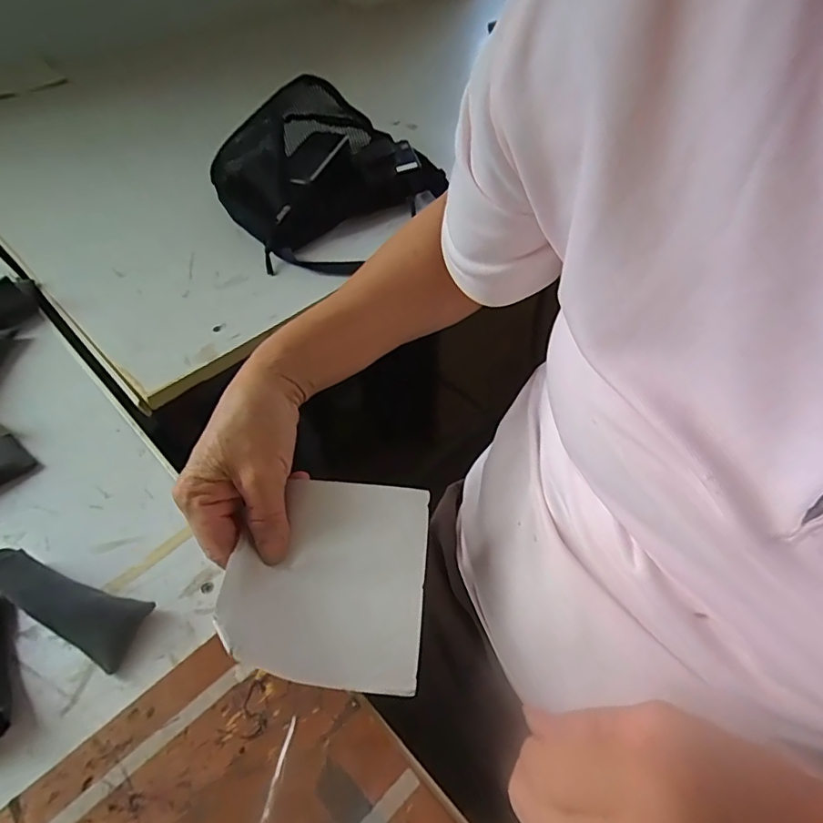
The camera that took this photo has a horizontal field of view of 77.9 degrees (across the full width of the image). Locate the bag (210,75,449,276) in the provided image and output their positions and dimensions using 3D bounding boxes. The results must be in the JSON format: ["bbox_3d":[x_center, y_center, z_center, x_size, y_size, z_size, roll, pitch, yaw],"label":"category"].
[{"bbox_3d":[-0.107,-0.299,0.603,0.220,0.102,0.266,28,56,19],"label":"bag"}]

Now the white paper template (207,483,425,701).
[{"bbox_3d":[-0.047,0.093,0.288,0.107,0.010,0.108,8,66,-4],"label":"white paper template"}]

